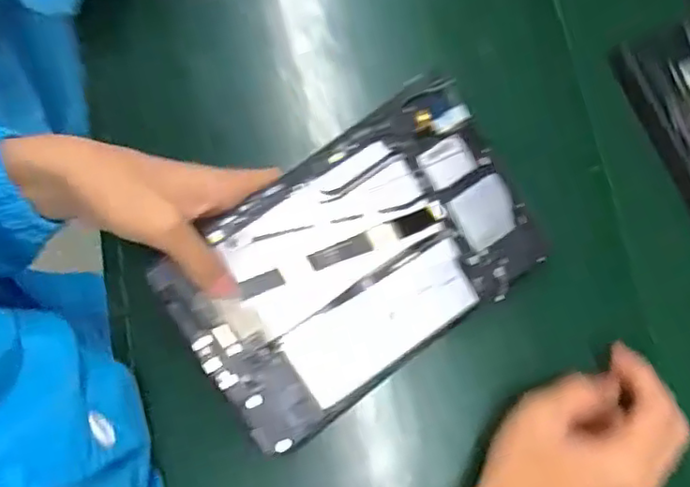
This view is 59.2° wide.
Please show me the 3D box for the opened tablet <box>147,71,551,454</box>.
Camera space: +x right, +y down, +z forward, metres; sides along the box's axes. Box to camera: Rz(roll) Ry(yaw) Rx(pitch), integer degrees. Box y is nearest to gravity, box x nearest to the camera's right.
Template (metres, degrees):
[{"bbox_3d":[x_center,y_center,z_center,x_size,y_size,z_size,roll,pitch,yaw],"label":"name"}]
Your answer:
[{"bbox_3d":[0.011,0.014,0.412,0.237,0.009,0.153,-35,97,-9],"label":"opened tablet"}]

